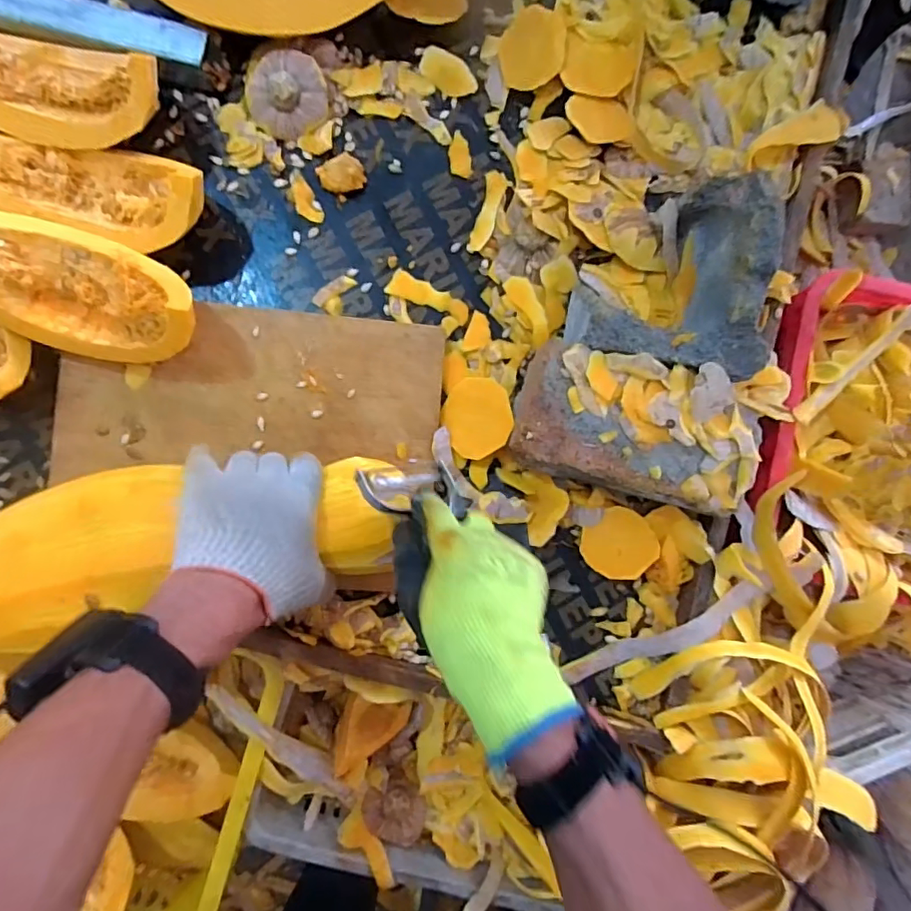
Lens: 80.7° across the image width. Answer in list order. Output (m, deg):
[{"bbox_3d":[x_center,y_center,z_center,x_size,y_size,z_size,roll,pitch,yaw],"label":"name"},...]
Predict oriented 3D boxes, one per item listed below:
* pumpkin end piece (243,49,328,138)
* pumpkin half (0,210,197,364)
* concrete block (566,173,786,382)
[{"bbox_3d":[-0.175,-0.375,0.556,0.081,0.029,0.080,0,87,-5],"label":"pumpkin end piece"},{"bbox_3d":[-0.368,-0.157,0.477,0.297,0.073,0.105,18,87,-4],"label":"pumpkin half"},{"bbox_3d":[0.198,-0.169,0.516,0.162,0.122,0.182,0,88,-5],"label":"concrete block"}]

